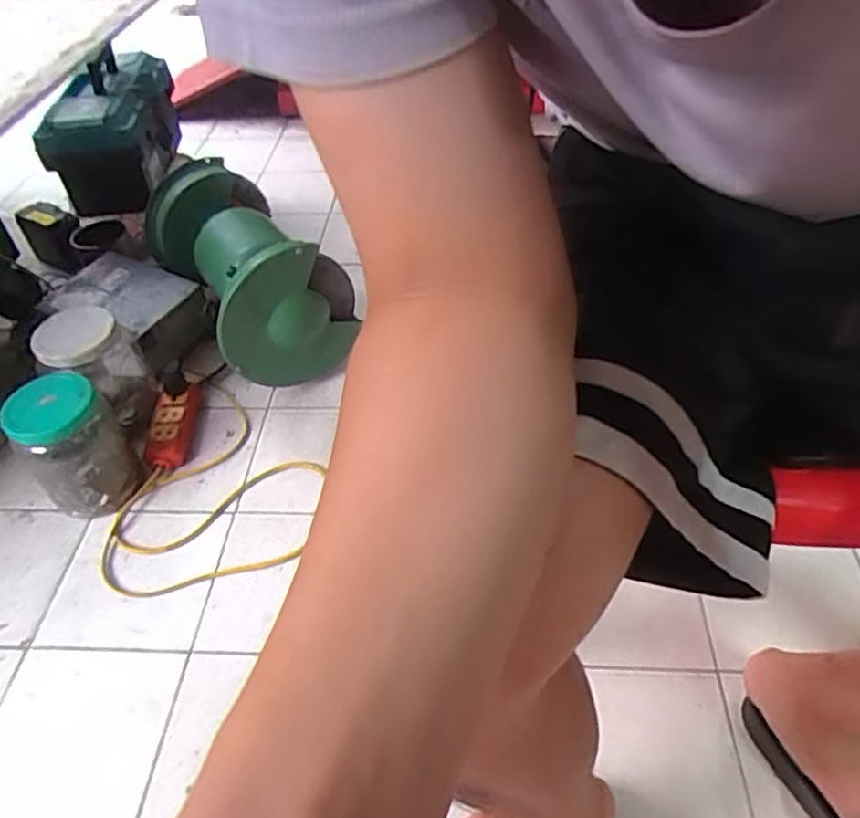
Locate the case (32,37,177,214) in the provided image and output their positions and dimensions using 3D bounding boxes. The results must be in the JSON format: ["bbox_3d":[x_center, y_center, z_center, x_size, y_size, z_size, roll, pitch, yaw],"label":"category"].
[{"bbox_3d":[-0.550,-0.493,1.177,0.147,0.164,0.324,-4,46,0],"label":"case"}]

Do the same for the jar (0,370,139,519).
[{"bbox_3d":[-0.470,0.048,0.902,0.112,0.184,0.123,-2,46,2],"label":"jar"}]

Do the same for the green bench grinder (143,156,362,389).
[{"bbox_3d":[-0.301,-0.223,1.078,0.194,0.207,0.395,-27,50,-21],"label":"green bench grinder"}]

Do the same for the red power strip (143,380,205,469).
[{"bbox_3d":[-0.380,0.023,1.016,0.058,0.046,0.152,-3,46,1],"label":"red power strip"}]

